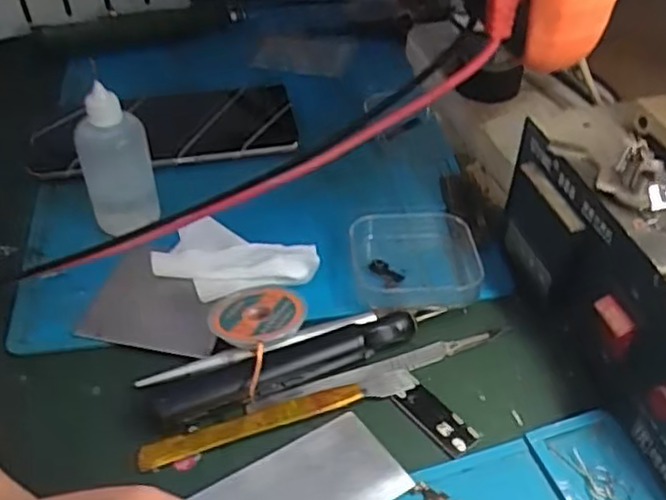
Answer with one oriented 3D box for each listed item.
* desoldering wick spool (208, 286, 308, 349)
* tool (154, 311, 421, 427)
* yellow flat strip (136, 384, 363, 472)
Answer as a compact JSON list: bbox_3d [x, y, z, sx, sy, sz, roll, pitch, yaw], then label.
[{"bbox_3d":[-0.034,0.030,0.331,0.043,0.012,0.040,0,43,0],"label":"desoldering wick spool"},{"bbox_3d":[-0.020,0.051,0.318,0.121,0.013,0.022,-17,45,-17],"label":"tool"},{"bbox_3d":[-0.034,0.073,0.299,0.096,0.004,0.011,-15,45,-15],"label":"yellow flat strip"}]

